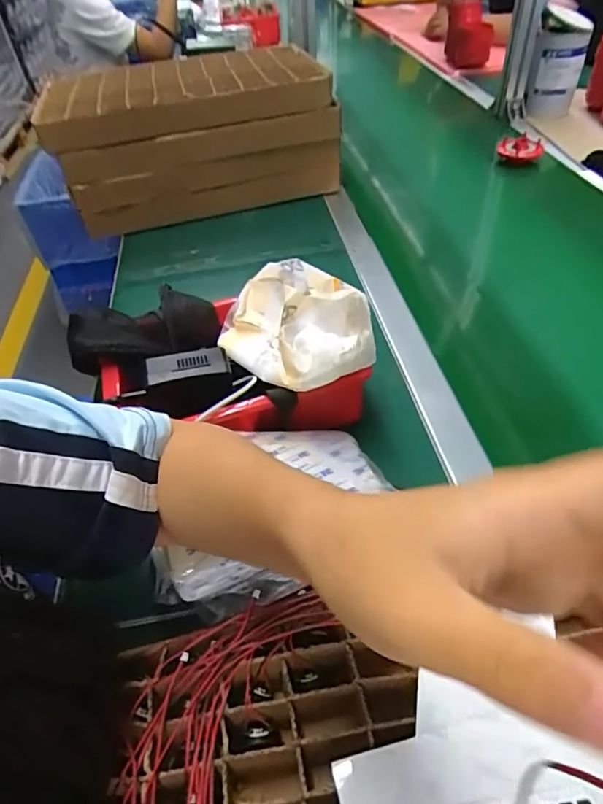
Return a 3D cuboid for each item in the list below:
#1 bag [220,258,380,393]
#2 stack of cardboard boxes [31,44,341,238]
[{"bbox_3d":[-0.014,-0.076,0.480,0.102,0.086,0.166,-30,51,-22],"label":"bag"},{"bbox_3d":[-0.173,-0.413,0.825,0.425,0.185,0.172,-18,48,-12],"label":"stack of cardboard boxes"}]

